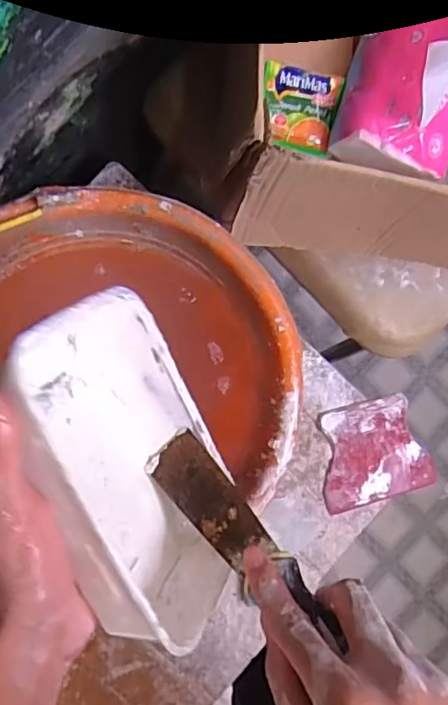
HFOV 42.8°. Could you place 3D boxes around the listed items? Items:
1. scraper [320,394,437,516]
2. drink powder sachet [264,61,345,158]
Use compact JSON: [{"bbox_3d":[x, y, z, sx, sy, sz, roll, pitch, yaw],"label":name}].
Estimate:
[{"bbox_3d":[0.162,0.106,0.612,0.118,0.013,0.108,-14,92,-9],"label":"scraper"},{"bbox_3d":[0.069,-0.221,0.521,0.069,0.005,0.071,7,99,-7],"label":"drink powder sachet"}]

